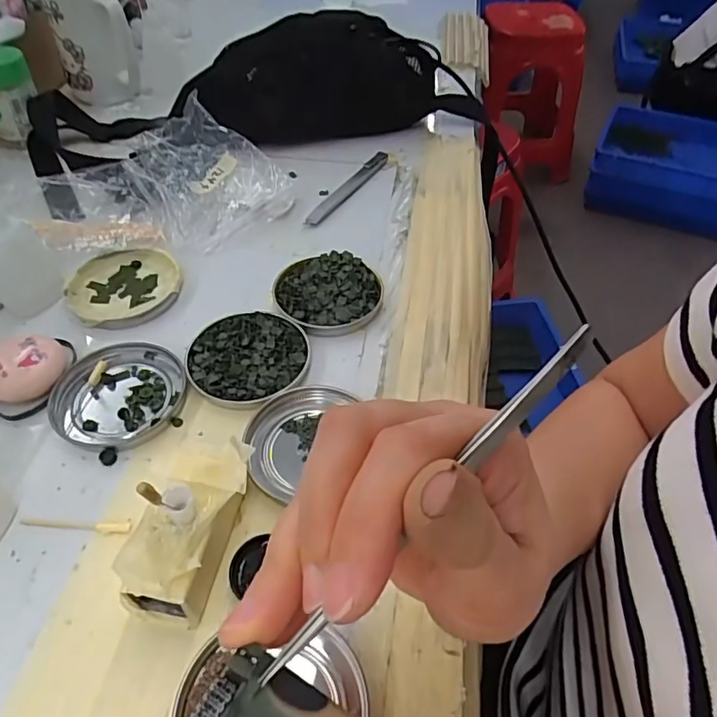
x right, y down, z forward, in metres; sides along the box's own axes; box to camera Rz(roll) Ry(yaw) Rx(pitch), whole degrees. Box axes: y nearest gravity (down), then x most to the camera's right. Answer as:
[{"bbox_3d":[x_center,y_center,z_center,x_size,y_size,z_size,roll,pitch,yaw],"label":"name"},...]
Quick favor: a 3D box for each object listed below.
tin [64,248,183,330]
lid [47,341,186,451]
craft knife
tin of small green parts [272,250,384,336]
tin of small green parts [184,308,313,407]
[{"bbox_3d":[-0.172,-0.052,0.411,0.079,0.014,0.069,-25,54,-21],"label":"tin"},{"bbox_3d":[-0.149,0.021,0.345,0.075,0.008,0.078,1,49,-1],"label":"lid"},{"bbox_3d":[-0.010,-0.159,0.509,0.017,0.007,0.132,26,54,20],"label":"craft knife"},{"bbox_3d":[-0.022,-0.049,0.406,0.077,0.012,0.075,1,49,-1],"label":"tin of small green parts"},{"bbox_3d":[-0.072,-0.002,0.363,0.075,0.009,0.075,1,49,-1],"label":"tin of small green parts"}]

